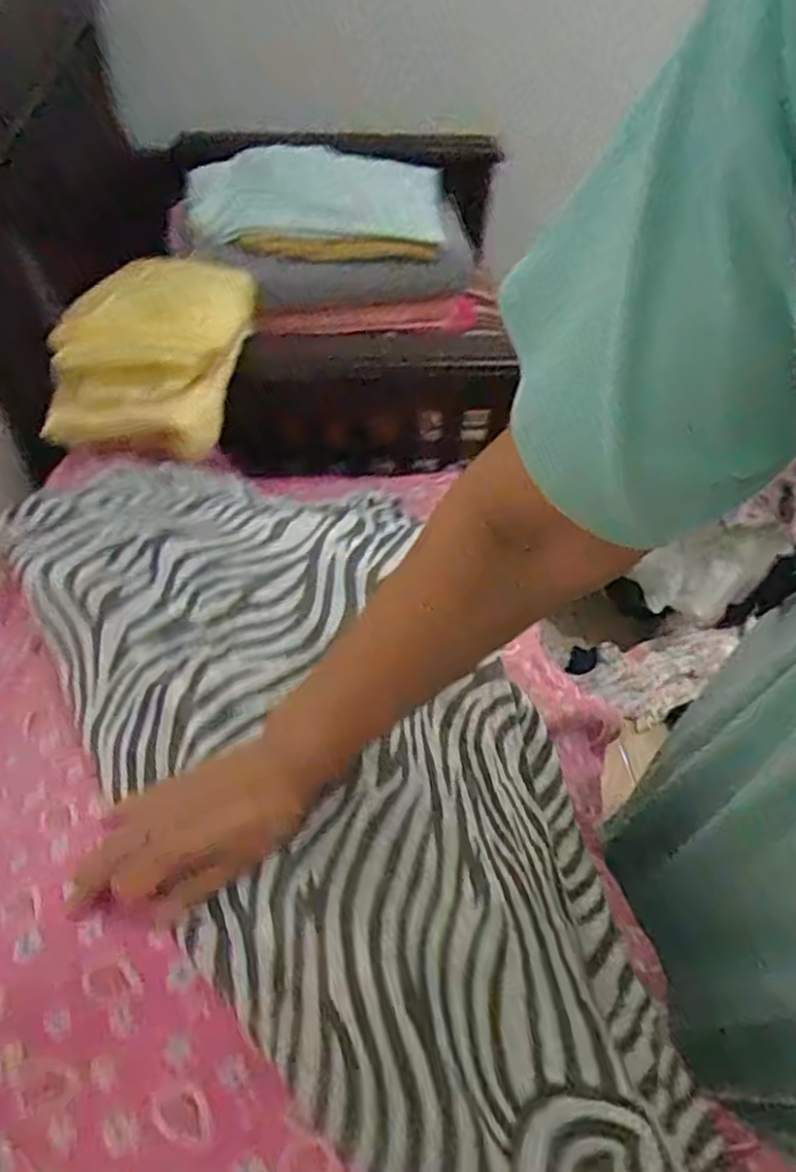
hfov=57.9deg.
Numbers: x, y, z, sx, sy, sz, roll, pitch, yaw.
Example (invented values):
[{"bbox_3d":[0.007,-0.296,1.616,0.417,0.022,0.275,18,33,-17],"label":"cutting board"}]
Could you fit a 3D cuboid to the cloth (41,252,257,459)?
[{"bbox_3d":[-0.243,-0.259,0.742,0.164,0.086,0.255,5,51,1],"label":"cloth"}]

